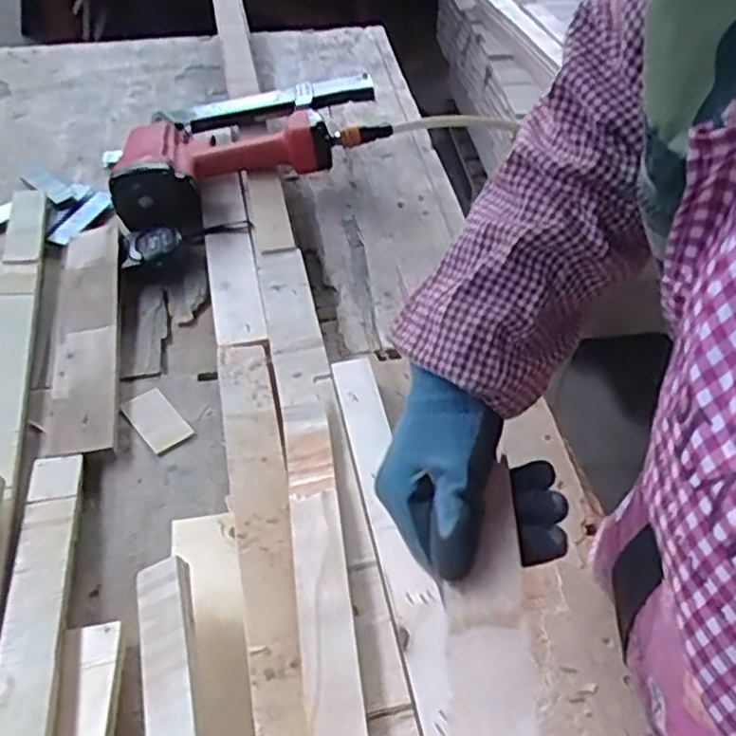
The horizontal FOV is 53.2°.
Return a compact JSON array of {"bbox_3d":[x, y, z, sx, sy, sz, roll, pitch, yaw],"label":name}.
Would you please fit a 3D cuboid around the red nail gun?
[{"bbox_3d":[-0.161,-0.284,0.950,0.392,0.081,0.230,-27,52,-26],"label":"red nail gun"}]

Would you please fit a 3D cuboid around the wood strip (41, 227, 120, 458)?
[{"bbox_3d":[-0.291,-0.042,0.756,0.069,0.025,0.337,-7,46,-9],"label":"wood strip"}]

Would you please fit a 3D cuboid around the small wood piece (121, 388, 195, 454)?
[{"bbox_3d":[-0.197,0.045,0.681,0.040,0.008,0.072,-31,54,-29],"label":"small wood piece"}]

